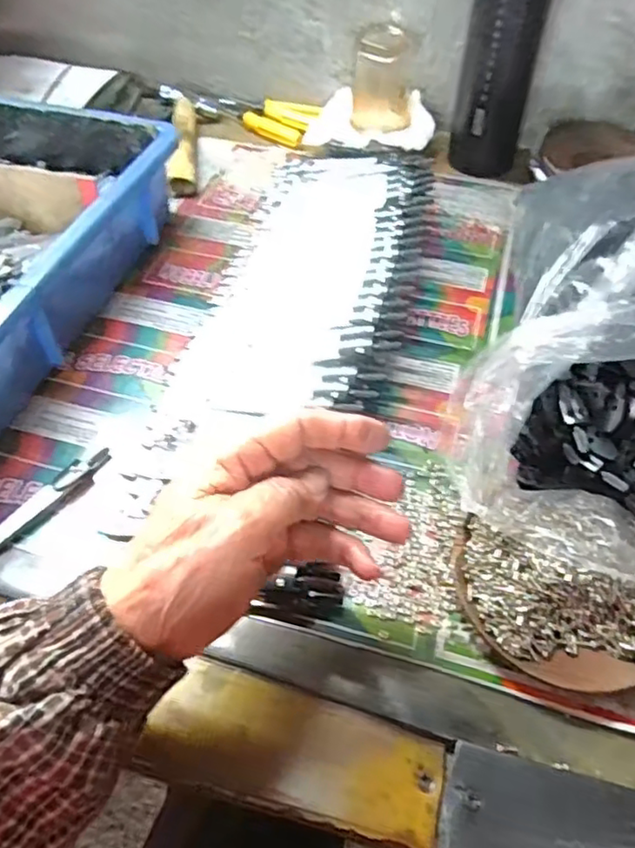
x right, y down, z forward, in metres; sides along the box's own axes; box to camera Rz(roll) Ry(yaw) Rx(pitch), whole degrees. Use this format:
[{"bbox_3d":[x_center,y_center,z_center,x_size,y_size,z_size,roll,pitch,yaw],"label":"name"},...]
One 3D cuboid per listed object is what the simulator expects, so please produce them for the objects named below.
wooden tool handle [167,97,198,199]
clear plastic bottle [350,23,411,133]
[{"bbox_3d":[-0.130,-0.276,0.611,0.023,0.035,0.143,-4,52,-4],"label":"wooden tool handle"},{"bbox_3d":[0.062,-0.327,0.590,0.059,0.074,0.060,6,52,4],"label":"clear plastic bottle"}]

